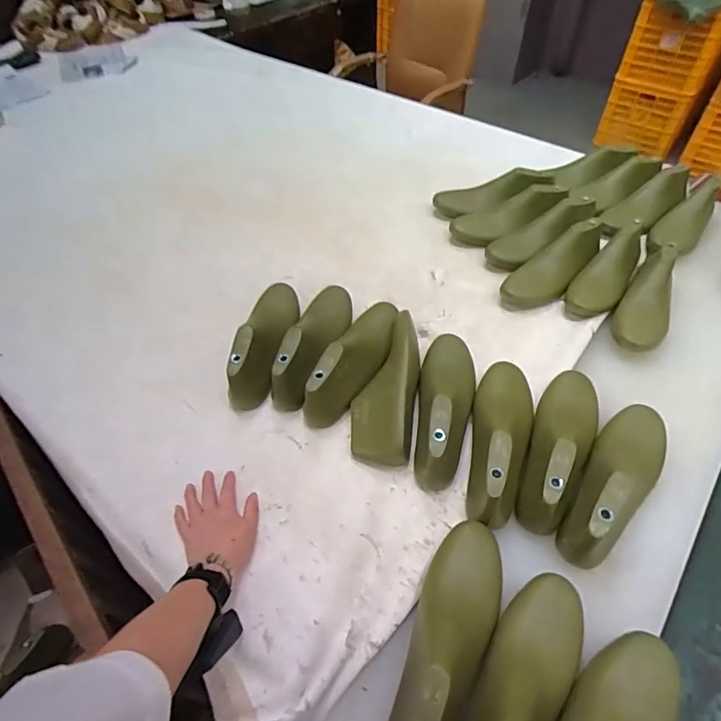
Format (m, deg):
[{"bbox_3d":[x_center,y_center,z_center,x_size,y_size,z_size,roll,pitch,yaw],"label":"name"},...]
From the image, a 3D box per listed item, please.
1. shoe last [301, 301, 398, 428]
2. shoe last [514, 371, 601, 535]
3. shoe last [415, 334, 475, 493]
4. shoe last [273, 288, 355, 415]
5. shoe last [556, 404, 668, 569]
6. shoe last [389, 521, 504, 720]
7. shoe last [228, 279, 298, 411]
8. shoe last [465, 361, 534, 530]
[{"bbox_3d":[-0.002,-0.015,0.736,0.073,0.095,0.262,15,52,15],"label":"shoe last"},{"bbox_3d":[0.280,0.100,0.631,0.083,0.076,0.258,21,54,19],"label":"shoe last"},{"bbox_3d":[0.129,0.050,0.682,0.082,0.089,0.260,8,51,9],"label":"shoe last"},{"bbox_3d":[-0.070,-0.042,0.766,0.075,0.087,0.263,9,51,10],"label":"shoe last"},{"bbox_3d":[0.337,0.144,0.597,0.081,0.085,0.255,32,58,25],"label":"shoe last"},{"bbox_3d":[0.096,0.281,0.477,0.081,0.072,0.251,16,52,15],"label":"shoe last"},{"bbox_3d":[-0.155,-0.045,0.779,0.072,0.092,0.259,3,50,4],"label":"shoe last"},{"bbox_3d":[0.197,0.091,0.638,0.081,0.082,0.256,13,52,13],"label":"shoe last"}]

